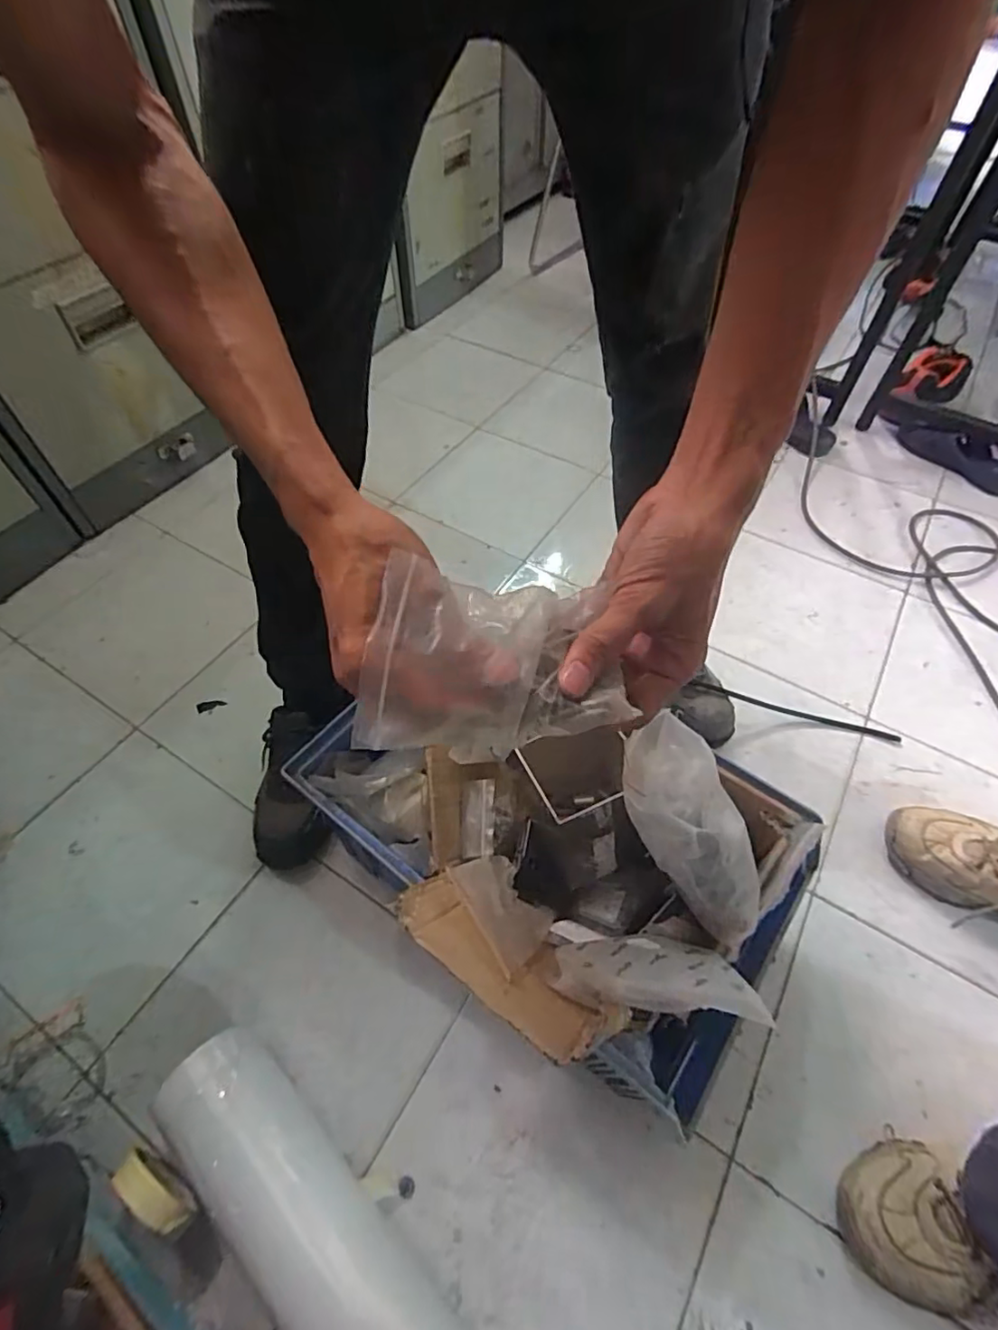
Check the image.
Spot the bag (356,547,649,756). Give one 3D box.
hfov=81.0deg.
[{"bbox_3d":[-0.004,0.004,0.298,0.130,0.027,0.088,1,85,-1],"label":"bag"}]

